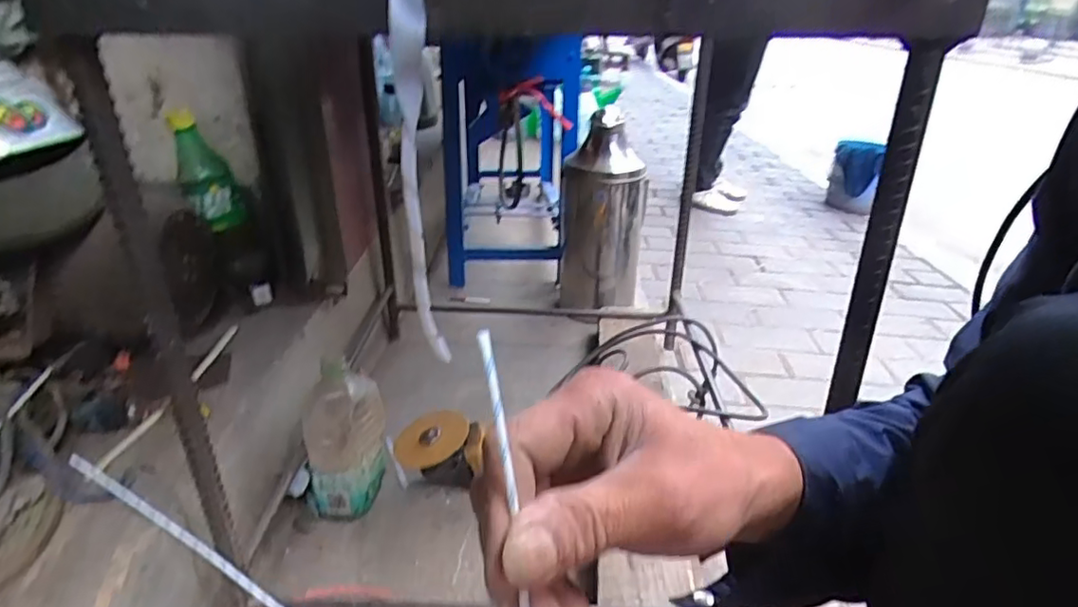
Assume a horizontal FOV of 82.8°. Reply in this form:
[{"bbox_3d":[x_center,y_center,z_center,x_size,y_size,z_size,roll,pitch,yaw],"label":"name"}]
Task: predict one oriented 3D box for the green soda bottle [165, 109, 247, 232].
[{"bbox_3d":[-0.434,-0.167,0.784,0.060,0.149,0.059,-12,17,37],"label":"green soda bottle"}]

